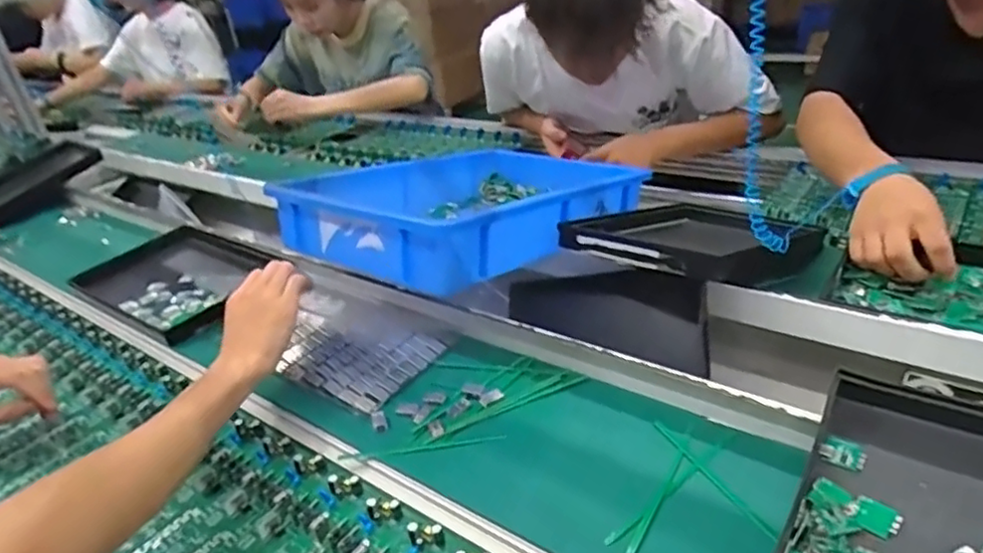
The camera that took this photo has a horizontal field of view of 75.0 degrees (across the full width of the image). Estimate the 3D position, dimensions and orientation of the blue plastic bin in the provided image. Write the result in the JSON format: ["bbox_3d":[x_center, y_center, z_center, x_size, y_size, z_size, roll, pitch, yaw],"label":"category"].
[{"bbox_3d":[-0.010,-0.109,0.831,0.288,0.094,0.456,10,27,38],"label":"blue plastic bin"}]

